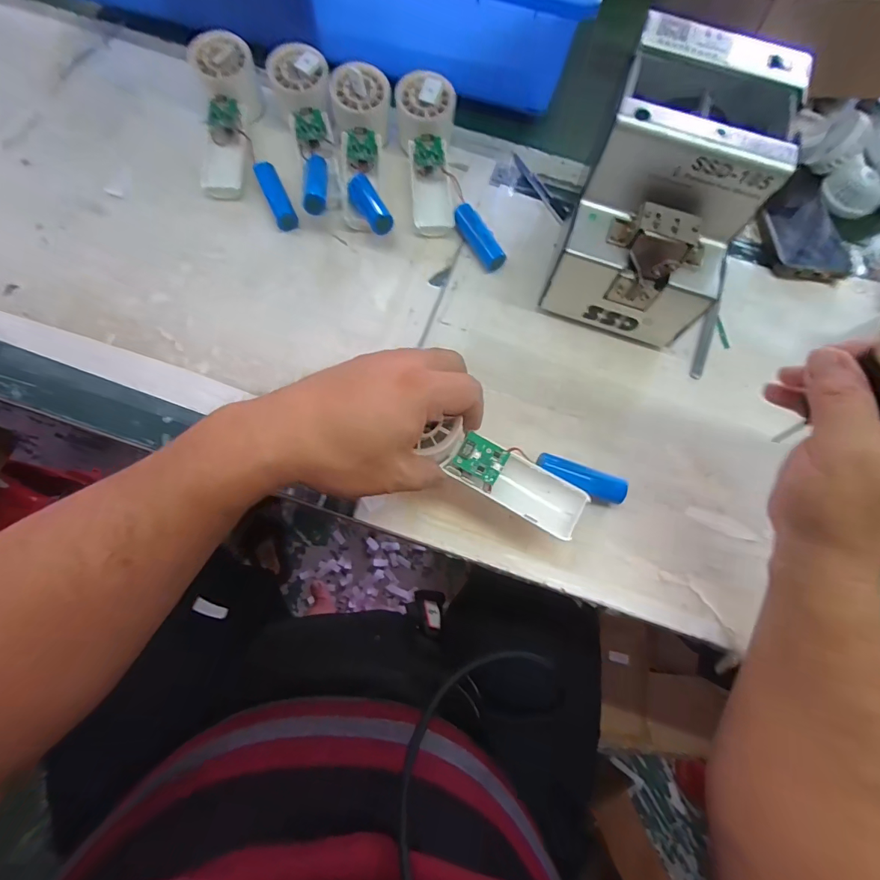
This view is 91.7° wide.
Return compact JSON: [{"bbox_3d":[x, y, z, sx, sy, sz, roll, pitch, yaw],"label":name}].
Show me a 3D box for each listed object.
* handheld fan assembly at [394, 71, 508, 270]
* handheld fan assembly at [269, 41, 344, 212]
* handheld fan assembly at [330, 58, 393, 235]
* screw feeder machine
[{"bbox_3d":[0.002,-0.257,0.416,0.072,0.060,0.197,-17,73,-9],"label":"handheld fan assembly"},{"bbox_3d":[-0.127,-0.296,0.420,0.055,0.060,0.175,-10,73,-7],"label":"handheld fan assembly"},{"bbox_3d":[-0.073,-0.275,0.416,0.059,0.063,0.167,-6,72,-5],"label":"handheld fan assembly"},{"bbox_3d":[0.182,-0.200,0.360,0.129,0.149,0.175,20,72,4],"label":"screw feeder machine"}]

